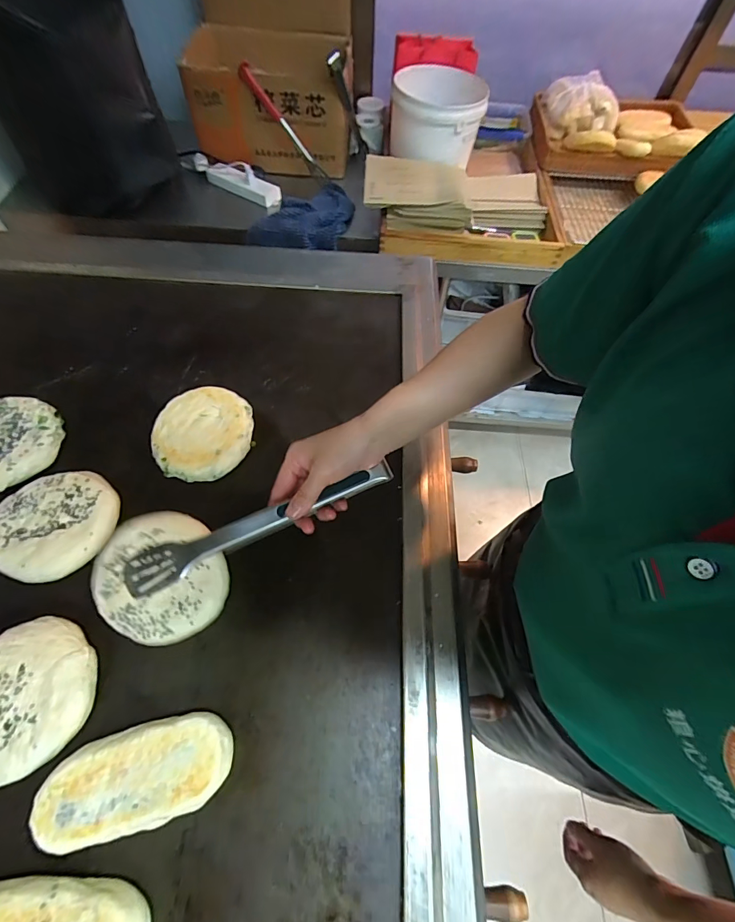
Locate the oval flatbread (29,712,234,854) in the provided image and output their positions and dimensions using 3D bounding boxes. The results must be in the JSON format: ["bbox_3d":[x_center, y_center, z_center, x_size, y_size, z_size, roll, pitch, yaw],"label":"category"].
[{"bbox_3d":[-0.183,0.255,0.327,0.141,0.029,0.069,-10,62,-8],"label":"oval flatbread"}]

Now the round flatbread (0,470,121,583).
[{"bbox_3d":[-0.334,0.069,0.432,0.121,0.027,0.113,1,61,-1],"label":"round flatbread"}]

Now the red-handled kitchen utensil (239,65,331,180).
[{"bbox_3d":[-0.197,-0.811,0.982,0.280,0.034,0.023,44,60,-27],"label":"red-handled kitchen utensil"}]

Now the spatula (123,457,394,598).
[{"bbox_3d":[-0.104,0.063,0.404,0.275,0.023,0.035,-22,64,-7],"label":"spatula"}]

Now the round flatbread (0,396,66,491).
[{"bbox_3d":[-0.431,-0.019,0.478,0.115,0.029,0.117,1,61,-1],"label":"round flatbread"}]

